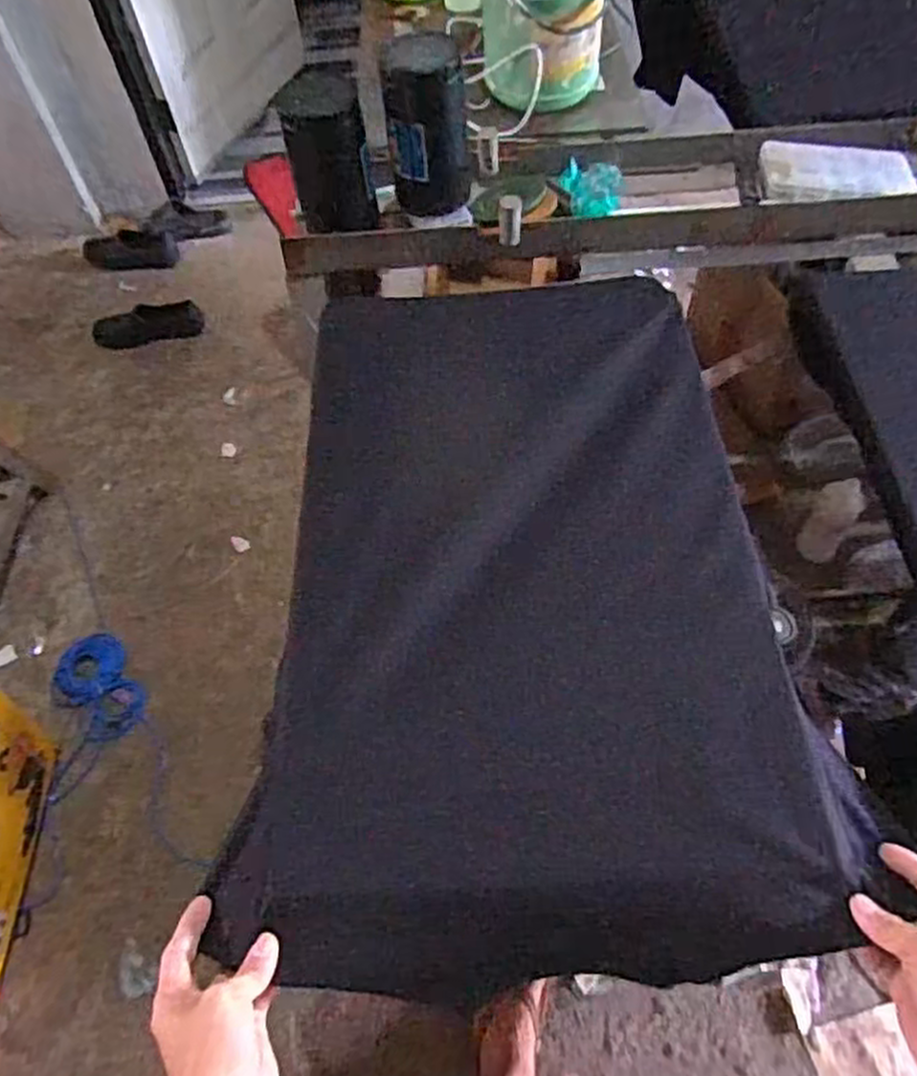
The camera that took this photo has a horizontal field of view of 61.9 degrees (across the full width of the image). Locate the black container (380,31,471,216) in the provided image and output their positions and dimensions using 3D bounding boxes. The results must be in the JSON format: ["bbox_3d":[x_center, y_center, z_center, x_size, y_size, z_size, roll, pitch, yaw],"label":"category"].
[{"bbox_3d":[-0.033,-0.461,0.876,0.088,0.184,0.078,-3,57,2],"label":"black container"}]

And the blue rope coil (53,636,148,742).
[{"bbox_3d":[-0.752,0.316,1.606,0.156,0.054,0.262,-34,61,-17],"label":"blue rope coil"}]

